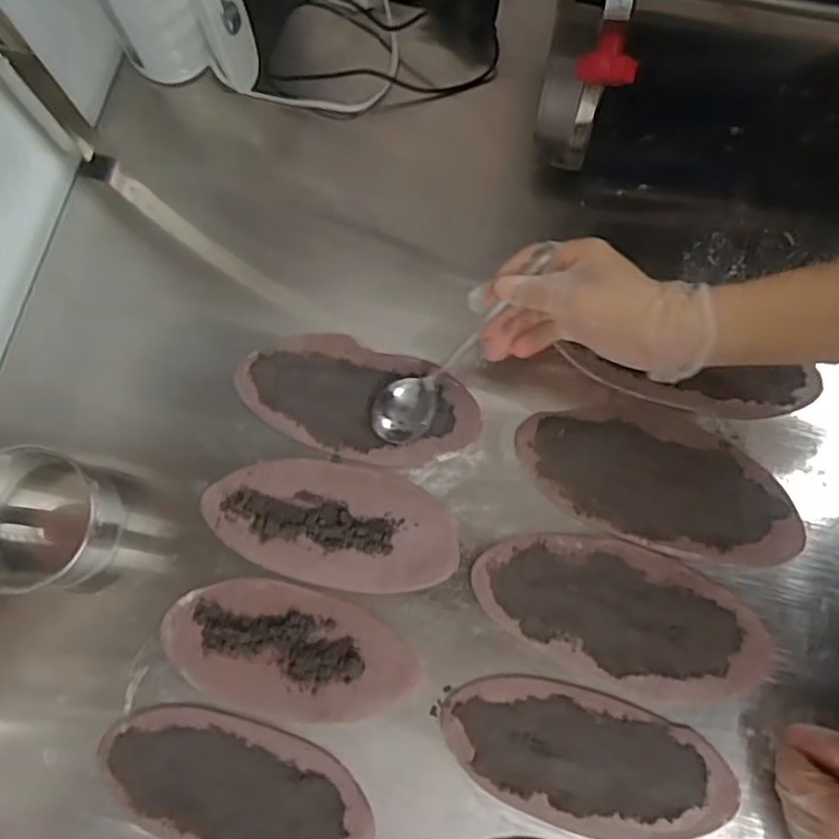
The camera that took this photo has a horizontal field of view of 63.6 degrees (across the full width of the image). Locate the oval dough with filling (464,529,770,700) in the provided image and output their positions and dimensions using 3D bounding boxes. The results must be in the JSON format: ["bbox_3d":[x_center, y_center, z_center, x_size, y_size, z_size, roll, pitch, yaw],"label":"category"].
[{"bbox_3d":[0.141,0.134,0.471,0.203,0.004,0.091,17,77,6],"label":"oval dough with filling"}]

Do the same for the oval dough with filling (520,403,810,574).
[{"bbox_3d":[0.174,0.043,0.491,0.203,0.007,0.093,17,77,6],"label":"oval dough with filling"}]

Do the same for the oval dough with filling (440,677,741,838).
[{"bbox_3d":[0.110,0.226,0.449,0.188,0.006,0.083,15,77,5],"label":"oval dough with filling"}]

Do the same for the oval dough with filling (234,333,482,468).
[{"bbox_3d":[-0.047,-0.016,0.513,0.181,0.007,0.085,17,77,6],"label":"oval dough with filling"}]

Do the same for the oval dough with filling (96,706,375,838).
[{"bbox_3d":[-0.123,0.246,0.449,0.181,0.007,0.084,14,77,5],"label":"oval dough with filling"}]

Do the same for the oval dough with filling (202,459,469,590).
[{"bbox_3d":[-0.064,0.074,0.489,0.182,0.006,0.084,13,77,5],"label":"oval dough with filling"}]

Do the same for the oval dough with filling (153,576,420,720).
[{"bbox_3d":[-0.089,0.160,0.468,0.173,0.010,0.082,11,77,5],"label":"oval dough with filling"}]

